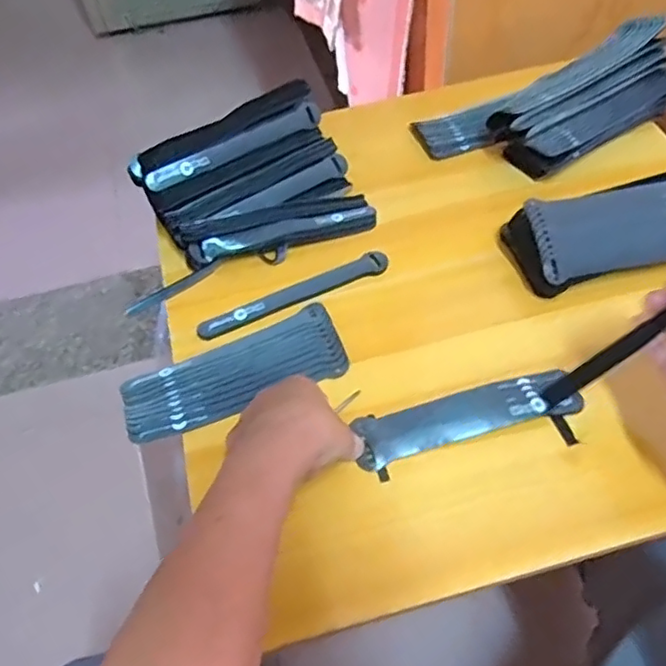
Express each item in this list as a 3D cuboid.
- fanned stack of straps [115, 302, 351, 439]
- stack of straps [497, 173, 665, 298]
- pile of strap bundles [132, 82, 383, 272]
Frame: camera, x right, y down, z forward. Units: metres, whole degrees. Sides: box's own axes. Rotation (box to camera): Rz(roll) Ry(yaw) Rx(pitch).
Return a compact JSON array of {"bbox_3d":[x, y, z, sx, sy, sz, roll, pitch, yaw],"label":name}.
[{"bbox_3d":[-0.089,0.036,0.562,0.199,0.014,0.077,-20,55,-9],"label":"fanned stack of straps"},{"bbox_3d":[0.280,-0.101,0.599,0.202,0.051,0.092,-12,54,-3],"label":"stack of straps"},{"bbox_3d":[-0.083,-0.156,0.649,0.204,0.080,0.156,-26,56,-13],"label":"pile of strap bundles"}]

